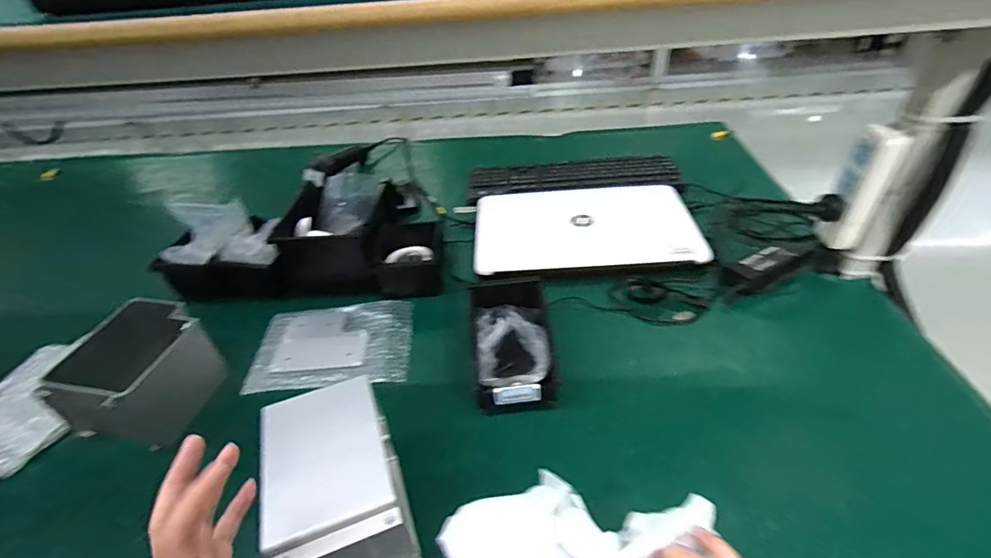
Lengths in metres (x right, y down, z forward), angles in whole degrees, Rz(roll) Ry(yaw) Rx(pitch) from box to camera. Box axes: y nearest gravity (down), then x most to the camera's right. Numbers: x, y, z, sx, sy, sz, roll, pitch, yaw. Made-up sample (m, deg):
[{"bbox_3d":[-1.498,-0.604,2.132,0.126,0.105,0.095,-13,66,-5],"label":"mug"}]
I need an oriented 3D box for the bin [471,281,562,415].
[{"bbox_3d":[0.021,0.083,0.635,0.103,0.069,0.185,-5,40,1],"label":"bin"}]

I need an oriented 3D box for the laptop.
[{"bbox_3d":[0.153,-0.095,0.855,0.371,0.033,0.243,-4,40,2],"label":"laptop"}]

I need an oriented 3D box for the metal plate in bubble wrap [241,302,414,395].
[{"bbox_3d":[-0.240,0.098,0.710,0.221,0.023,0.162,-5,40,0],"label":"metal plate in bubble wrap"}]

